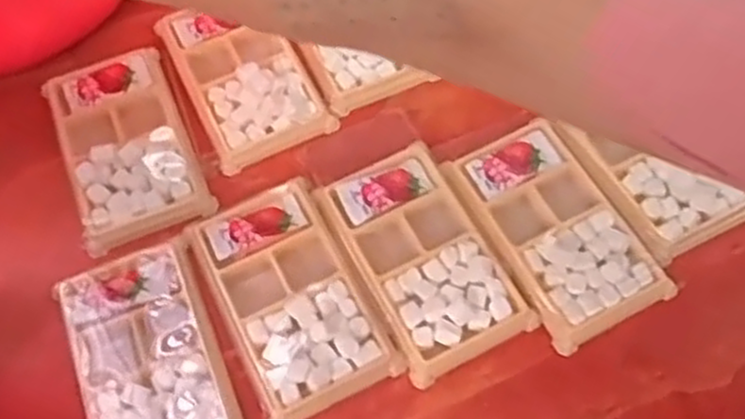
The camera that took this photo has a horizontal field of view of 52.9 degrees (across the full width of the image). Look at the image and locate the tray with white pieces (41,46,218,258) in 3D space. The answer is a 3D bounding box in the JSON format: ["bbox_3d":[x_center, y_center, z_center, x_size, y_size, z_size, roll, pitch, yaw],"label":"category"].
[{"bbox_3d":[-0.160,-0.043,0.484,0.078,0.015,0.133,-21,69,-11],"label":"tray with white pieces"}]

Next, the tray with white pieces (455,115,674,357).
[{"bbox_3d":[0.109,0.009,0.443,0.072,0.012,0.132,-26,69,-12],"label":"tray with white pieces"}]

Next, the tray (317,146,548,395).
[{"bbox_3d":[0.029,0.025,0.440,0.076,0.012,0.133,-25,69,-12],"label":"tray"}]

